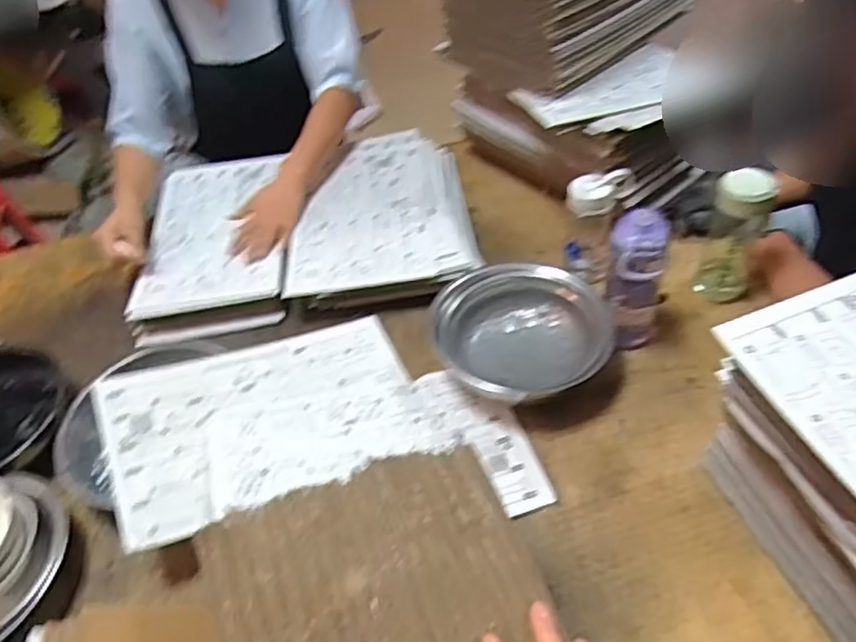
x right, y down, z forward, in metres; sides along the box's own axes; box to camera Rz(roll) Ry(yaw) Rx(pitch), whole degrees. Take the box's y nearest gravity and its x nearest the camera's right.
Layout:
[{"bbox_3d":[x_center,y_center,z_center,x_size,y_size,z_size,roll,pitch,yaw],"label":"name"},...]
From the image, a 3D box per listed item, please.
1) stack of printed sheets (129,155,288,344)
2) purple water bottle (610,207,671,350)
[{"bbox_3d":[-0.376,-0.136,1.164,0.247,0.065,0.415,-8,46,0],"label":"stack of printed sheets"},{"bbox_3d":[0.284,-0.049,0.893,0.072,0.216,0.078,21,53,25],"label":"purple water bottle"}]

